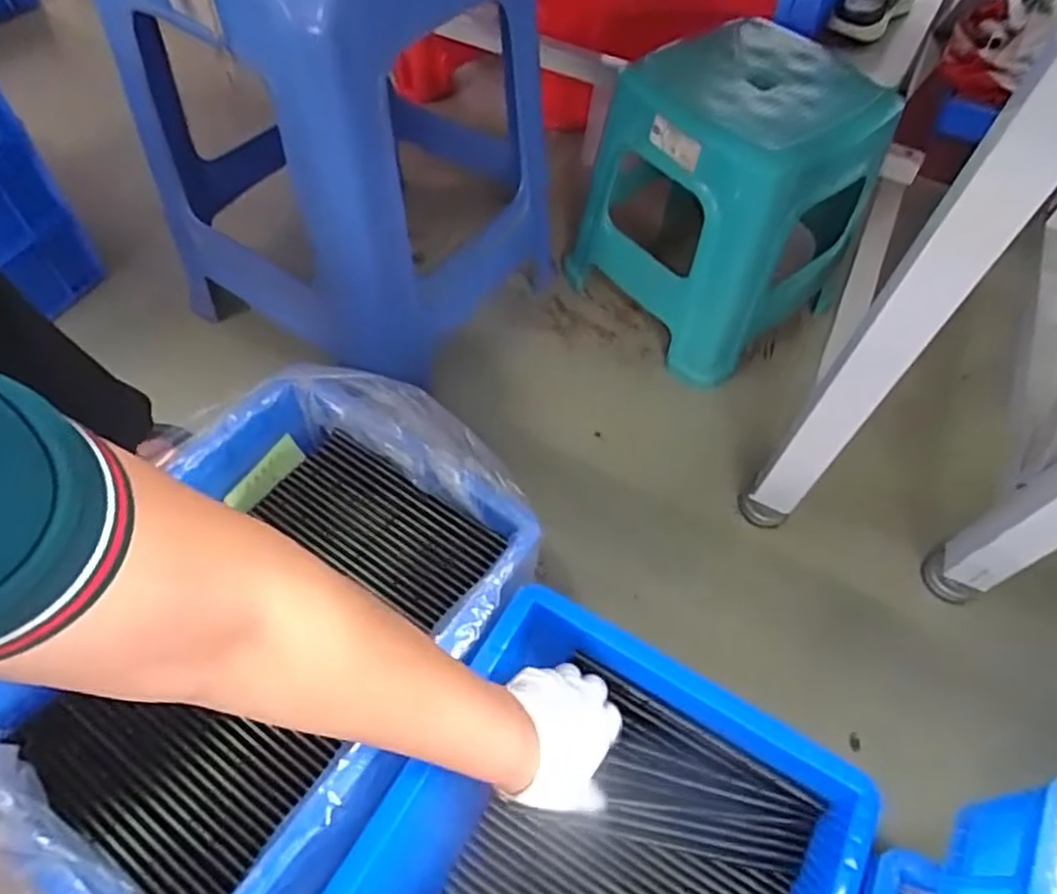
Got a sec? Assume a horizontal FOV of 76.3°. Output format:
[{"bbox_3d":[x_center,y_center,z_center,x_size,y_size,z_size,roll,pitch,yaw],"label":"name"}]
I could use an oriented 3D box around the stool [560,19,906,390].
[{"bbox_3d":[0.216,-0.271,0.769,0.219,0.278,0.256,-35,65,-22],"label":"stool"}]

